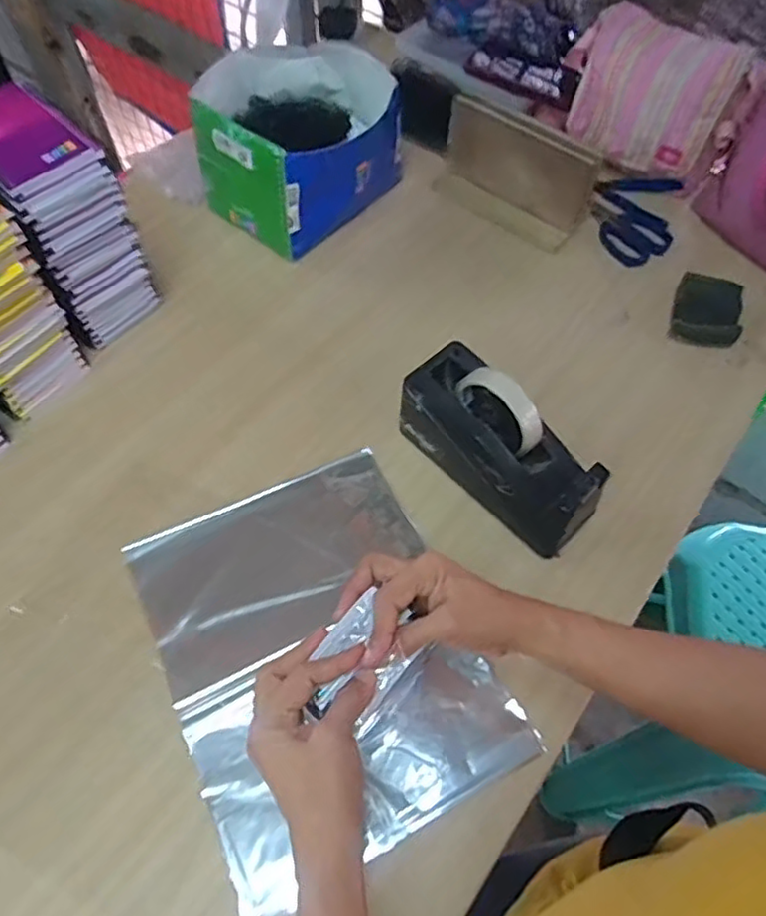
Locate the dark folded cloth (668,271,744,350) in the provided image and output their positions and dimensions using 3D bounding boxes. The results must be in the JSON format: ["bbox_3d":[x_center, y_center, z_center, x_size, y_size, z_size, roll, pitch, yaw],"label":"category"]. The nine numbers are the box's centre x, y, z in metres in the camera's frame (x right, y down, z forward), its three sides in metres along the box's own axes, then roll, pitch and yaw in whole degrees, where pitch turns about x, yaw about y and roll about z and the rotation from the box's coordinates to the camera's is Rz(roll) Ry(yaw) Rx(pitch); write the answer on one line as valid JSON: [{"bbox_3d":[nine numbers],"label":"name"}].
[{"bbox_3d":[0.377,-0.172,0.752,0.079,0.040,0.086,11,60,5],"label":"dark folded cloth"}]

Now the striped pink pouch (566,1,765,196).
[{"bbox_3d":[0.330,-0.453,0.815,0.238,0.138,0.068,35,65,17],"label":"striped pink pouch"}]

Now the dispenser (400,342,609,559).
[{"bbox_3d":[0.107,-0.010,0.606,0.073,0.121,0.203,-39,68,-21],"label":"dispenser"}]

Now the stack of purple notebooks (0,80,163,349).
[{"bbox_3d":[-0.324,-0.231,0.655,0.132,0.220,0.097,40,67,19],"label":"stack of purple notebooks"}]

